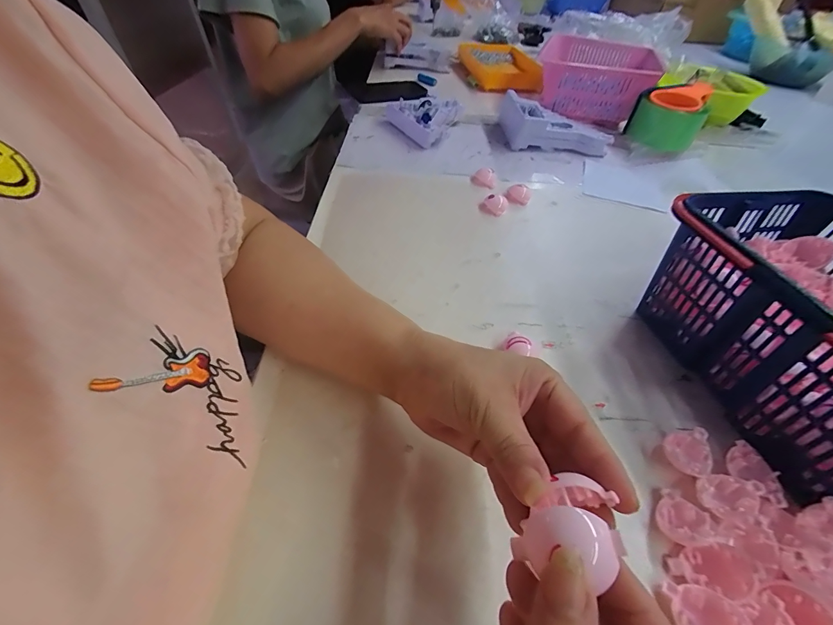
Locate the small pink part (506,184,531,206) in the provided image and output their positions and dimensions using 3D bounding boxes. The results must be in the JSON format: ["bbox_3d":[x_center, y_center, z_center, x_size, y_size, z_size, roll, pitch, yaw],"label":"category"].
[{"bbox_3d":[0.136,-0.156,0.505,0.030,0.019,0.019,16,46,11],"label":"small pink part"}]

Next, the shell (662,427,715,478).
[{"bbox_3d":[0.188,0.098,0.262,0.030,0.015,0.031,2,45,-3],"label":"shell"}]

